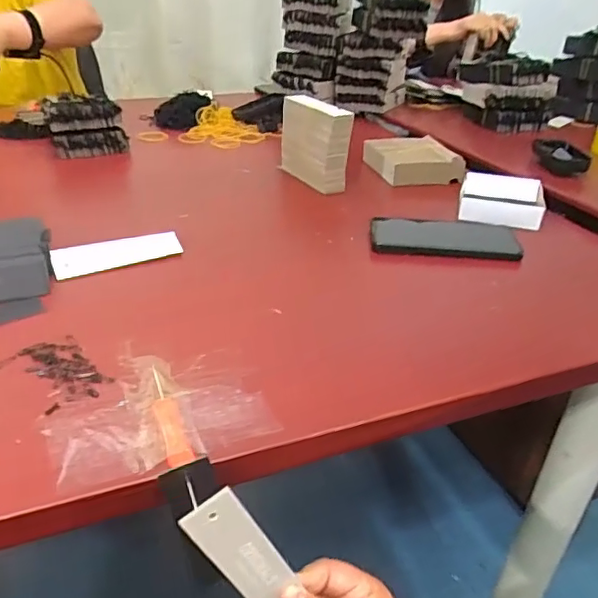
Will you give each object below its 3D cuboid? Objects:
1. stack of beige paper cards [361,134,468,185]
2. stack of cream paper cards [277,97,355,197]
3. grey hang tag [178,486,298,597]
[{"bbox_3d":[0.168,-0.211,0.851,0.104,0.032,0.144,-6,32,-13],"label":"stack of beige paper cards"},{"bbox_3d":[0.021,-0.218,0.791,0.037,0.107,0.130,-15,35,-26],"label":"stack of cream paper cards"},{"bbox_3d":[-0.030,0.155,0.341,0.033,0.108,0.005,-35,32,-14],"label":"grey hang tag"}]

